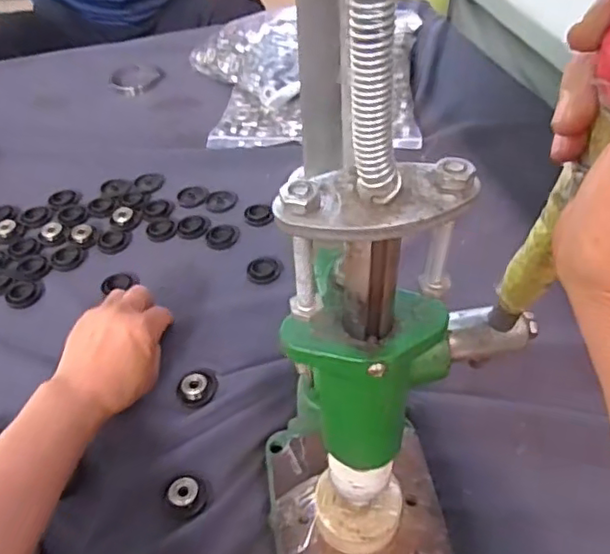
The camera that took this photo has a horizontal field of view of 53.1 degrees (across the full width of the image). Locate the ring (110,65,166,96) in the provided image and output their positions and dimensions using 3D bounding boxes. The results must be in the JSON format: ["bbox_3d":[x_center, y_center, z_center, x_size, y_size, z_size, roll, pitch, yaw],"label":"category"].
[{"bbox_3d":[-0.246,-0.293,0.899,0.077,0.015,0.077,-15,47,-11],"label":"ring"}]

